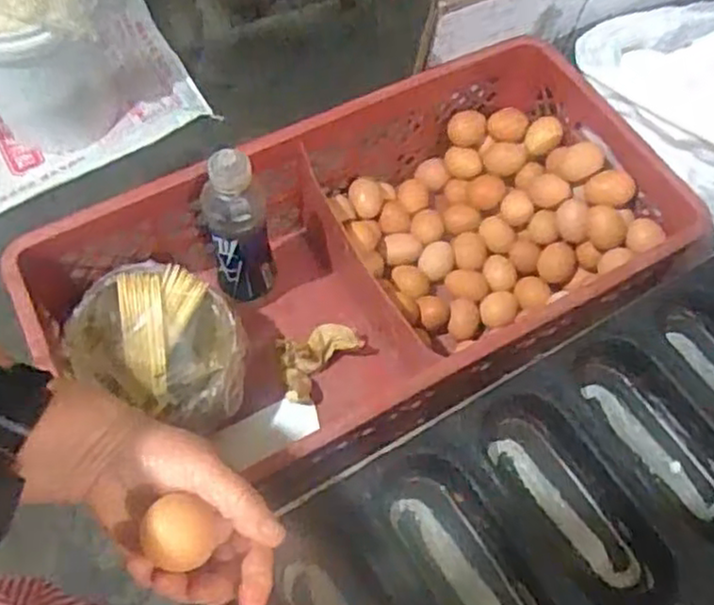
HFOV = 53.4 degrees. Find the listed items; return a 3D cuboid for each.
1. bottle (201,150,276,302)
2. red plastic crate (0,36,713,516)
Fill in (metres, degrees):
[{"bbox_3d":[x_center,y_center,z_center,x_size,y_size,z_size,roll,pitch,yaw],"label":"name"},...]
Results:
[{"bbox_3d":[-0.131,-0.085,0.758,0.070,0.197,0.076,-8,61,-5],"label":"bottle"},{"bbox_3d":[0.032,-0.030,0.777,0.644,0.183,0.337,-26,64,-14],"label":"red plastic crate"}]

